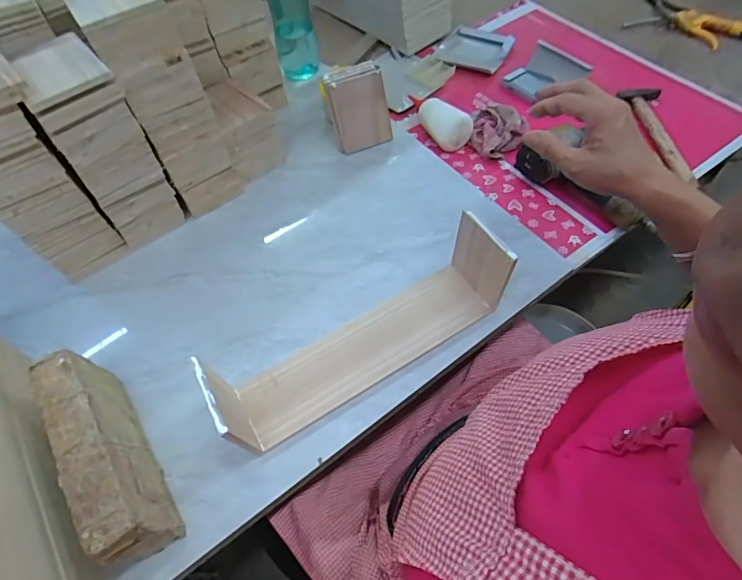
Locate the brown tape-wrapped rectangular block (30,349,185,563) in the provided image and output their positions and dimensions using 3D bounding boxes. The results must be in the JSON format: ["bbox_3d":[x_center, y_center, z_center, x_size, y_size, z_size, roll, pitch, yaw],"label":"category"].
[{"bbox_3d":[-0.267,0.165,0.442,0.046,0.098,0.209,-33,64,-16],"label":"brown tape-wrapped rectangular block"}]

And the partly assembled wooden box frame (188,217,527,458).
[{"bbox_3d":[-0.012,0.048,0.499,0.345,0.120,0.093,-29,63,-13],"label":"partly assembled wooden box frame"}]

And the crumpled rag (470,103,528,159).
[{"bbox_3d":[0.214,-0.278,0.746,0.087,0.034,0.109,-19,61,-8],"label":"crumpled rag"}]

